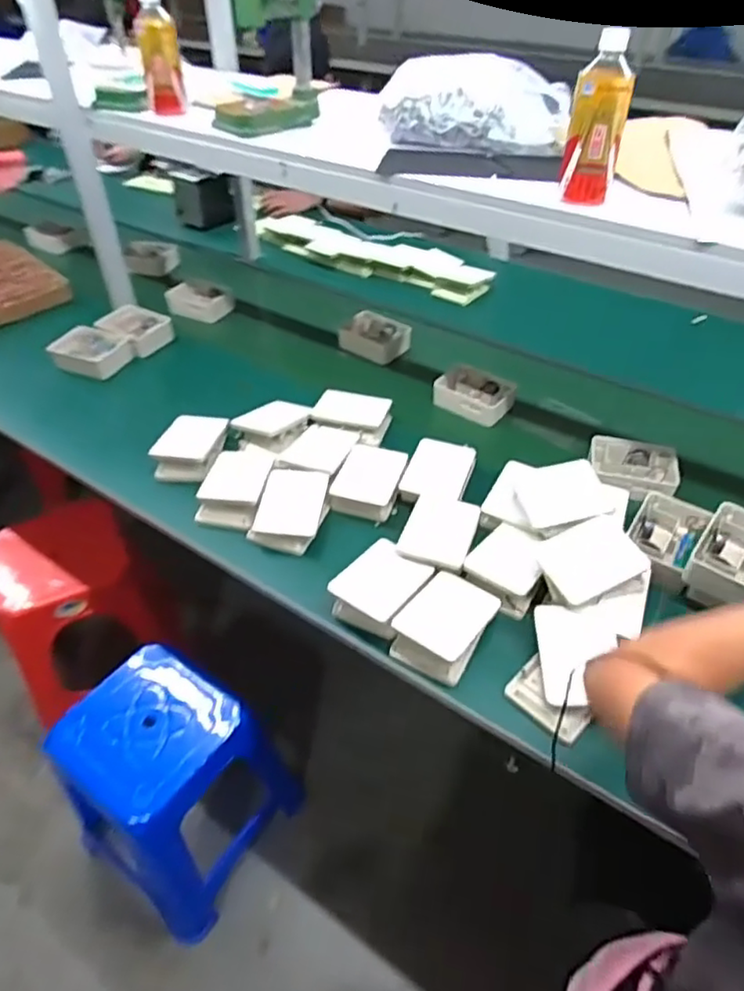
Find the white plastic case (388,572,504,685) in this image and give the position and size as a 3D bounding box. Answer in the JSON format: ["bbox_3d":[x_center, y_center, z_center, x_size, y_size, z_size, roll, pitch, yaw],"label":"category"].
[{"bbox_3d":[0.101,0.175,0.858,0.105,0.046,0.150,25,49,24],"label":"white plastic case"}]

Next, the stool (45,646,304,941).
[{"bbox_3d":[-0.381,0.567,1.234,0.322,0.444,0.342,26,49,25],"label":"stool"}]

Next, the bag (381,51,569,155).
[{"bbox_3d":[0.172,-0.634,1.009,0.287,0.109,0.169,6,44,6],"label":"bag"}]

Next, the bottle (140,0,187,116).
[{"bbox_3d":[-0.373,-0.779,1.099,0.056,0.185,0.052,0,44,-1],"label":"bottle"}]

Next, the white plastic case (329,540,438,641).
[{"bbox_3d":[0.015,0.136,0.905,0.100,0.059,0.127,24,49,23],"label":"white plastic case"}]

